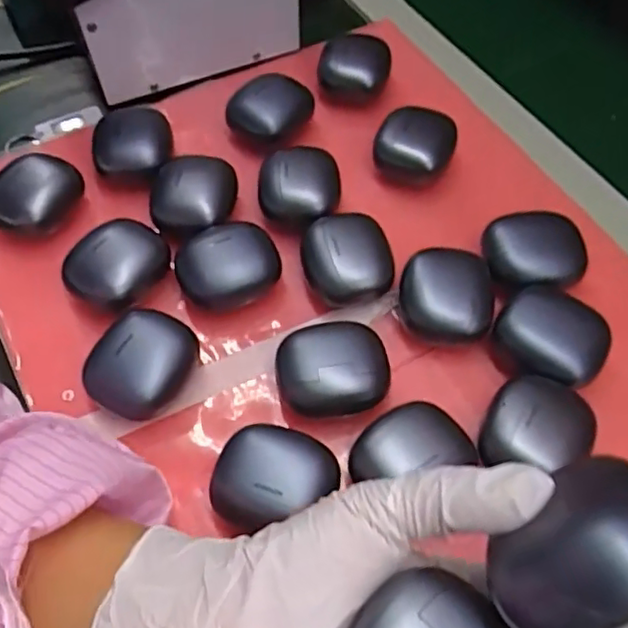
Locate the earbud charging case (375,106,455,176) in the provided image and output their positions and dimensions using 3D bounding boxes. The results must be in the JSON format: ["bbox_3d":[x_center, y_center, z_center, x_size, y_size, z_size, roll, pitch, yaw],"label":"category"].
[{"bbox_3d":[0.066,-0.112,0.409,0.048,0.026,0.043,15,59,8],"label":"earbud charging case"}]

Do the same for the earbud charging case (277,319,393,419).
[{"bbox_3d":[0.009,0.031,0.327,0.055,0.030,0.045,-6,59,-5],"label":"earbud charging case"}]

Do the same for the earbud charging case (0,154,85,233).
[{"bbox_3d":[-0.171,-0.071,0.393,0.049,0.027,0.052,12,59,6],"label":"earbud charging case"}]

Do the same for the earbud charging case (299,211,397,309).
[{"bbox_3d":[0.020,-0.032,0.366,0.049,0.029,0.051,-10,59,-7],"label":"earbud charging case"}]

